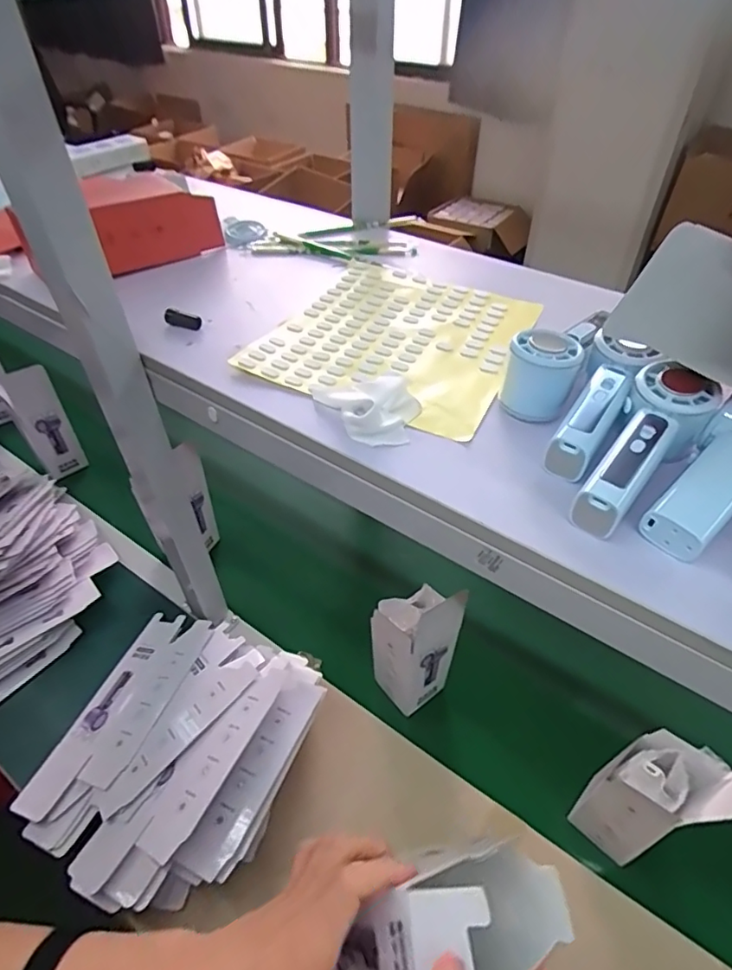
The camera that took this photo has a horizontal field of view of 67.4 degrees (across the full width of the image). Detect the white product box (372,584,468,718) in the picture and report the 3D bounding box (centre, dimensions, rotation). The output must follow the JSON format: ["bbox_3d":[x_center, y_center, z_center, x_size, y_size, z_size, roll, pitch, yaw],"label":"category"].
[{"bbox_3d":[0.059,0.204,0.704,0.082,0.224,0.080,-34,55,-29],"label":"white product box"}]

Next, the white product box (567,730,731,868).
[{"bbox_3d":[0.301,0.327,0.581,0.084,0.217,0.092,-28,52,-24],"label":"white product box"}]

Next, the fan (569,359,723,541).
[{"bbox_3d":[0.198,-0.024,0.404,0.058,0.052,0.157,34,67,28],"label":"fan"}]

